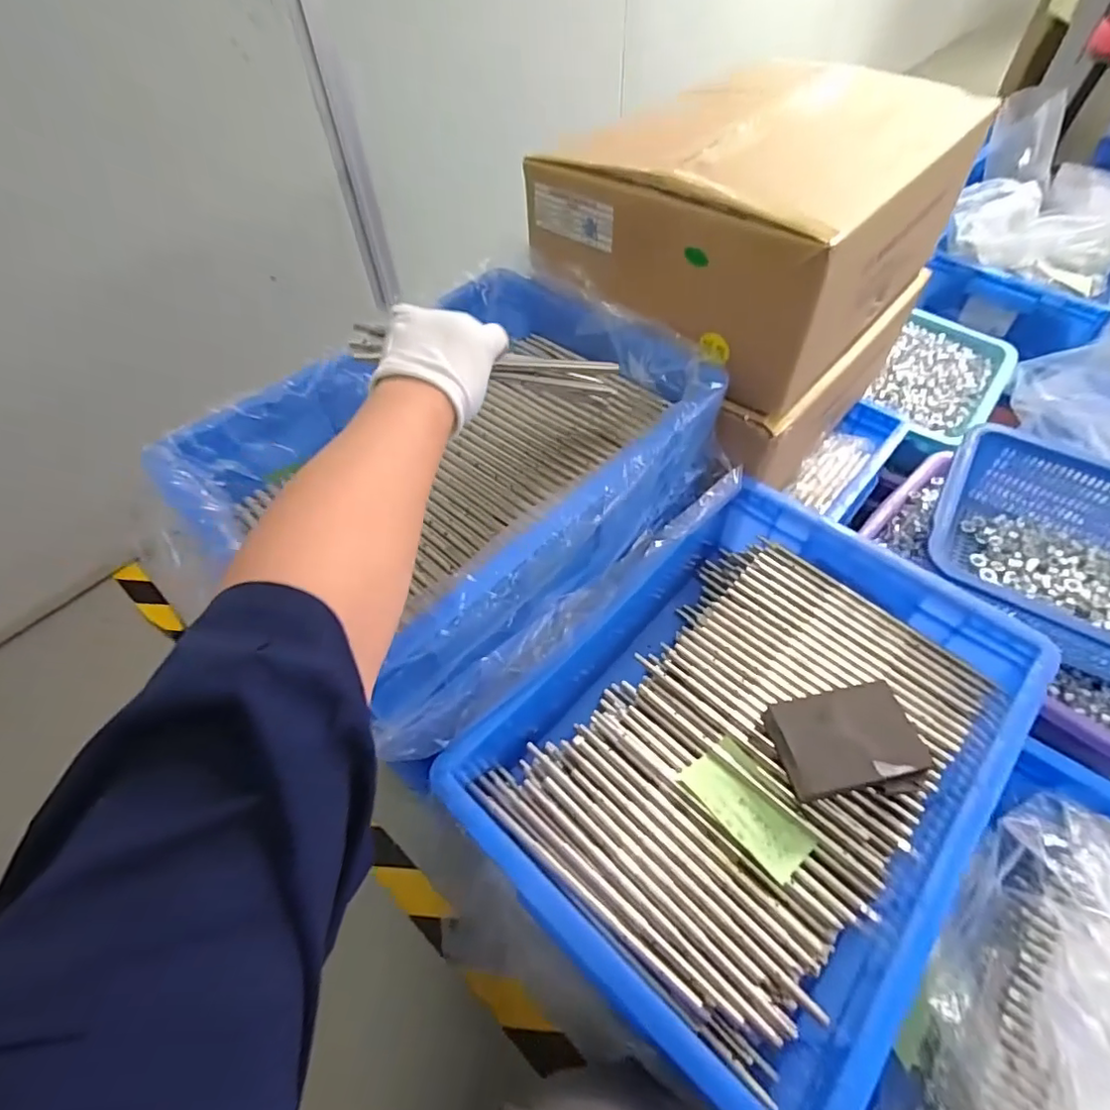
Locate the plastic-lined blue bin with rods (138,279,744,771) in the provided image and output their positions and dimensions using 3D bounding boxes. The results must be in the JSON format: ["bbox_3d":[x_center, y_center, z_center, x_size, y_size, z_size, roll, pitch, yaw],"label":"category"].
[{"bbox_3d":[-0.076,-0.085,0.497,0.319,0.131,0.399,37,63,26],"label":"plastic-lined blue bin with rods"}]

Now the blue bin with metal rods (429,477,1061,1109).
[{"bbox_3d":[0.159,0.149,0.464,0.413,0.104,0.310,-38,61,-23],"label":"blue bin with metal rods"}]

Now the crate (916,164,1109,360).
[{"bbox_3d":[0.884,-0.558,1.020,0.293,0.183,0.355,35,62,25],"label":"crate"}]

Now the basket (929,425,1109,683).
[{"bbox_3d":[0.551,0.015,0.585,0.315,0.100,0.250,26,58,20],"label":"basket"}]

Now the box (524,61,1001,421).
[{"bbox_3d":[0.213,-0.357,0.593,0.284,0.154,0.402,35,62,25],"label":"box"}]

